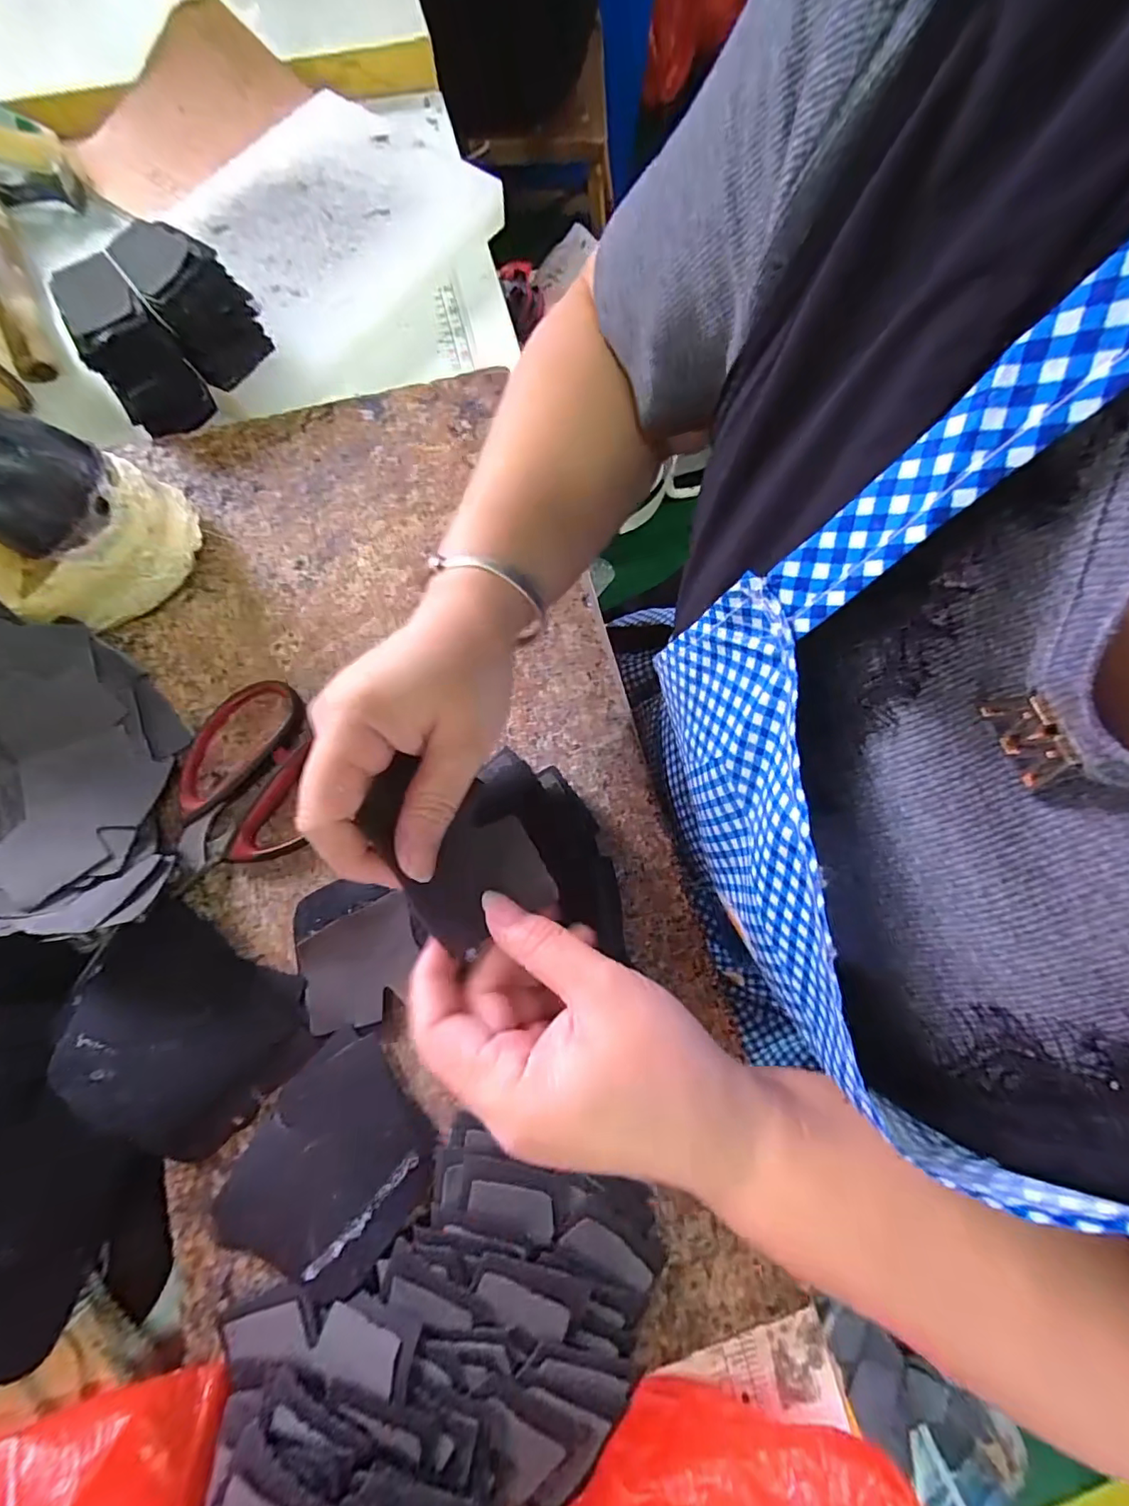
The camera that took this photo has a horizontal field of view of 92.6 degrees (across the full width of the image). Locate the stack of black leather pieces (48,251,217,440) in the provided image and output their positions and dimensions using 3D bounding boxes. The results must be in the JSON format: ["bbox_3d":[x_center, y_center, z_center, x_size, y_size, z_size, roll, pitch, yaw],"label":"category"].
[{"bbox_3d":[-0.293,-0.272,0.365,0.052,0.067,0.069,-37,79,-10],"label":"stack of black leather pieces"}]

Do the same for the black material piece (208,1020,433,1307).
[{"bbox_3d":[-0.111,0.201,0.261,0.082,0.007,0.099,32,76,7],"label":"black material piece"}]

